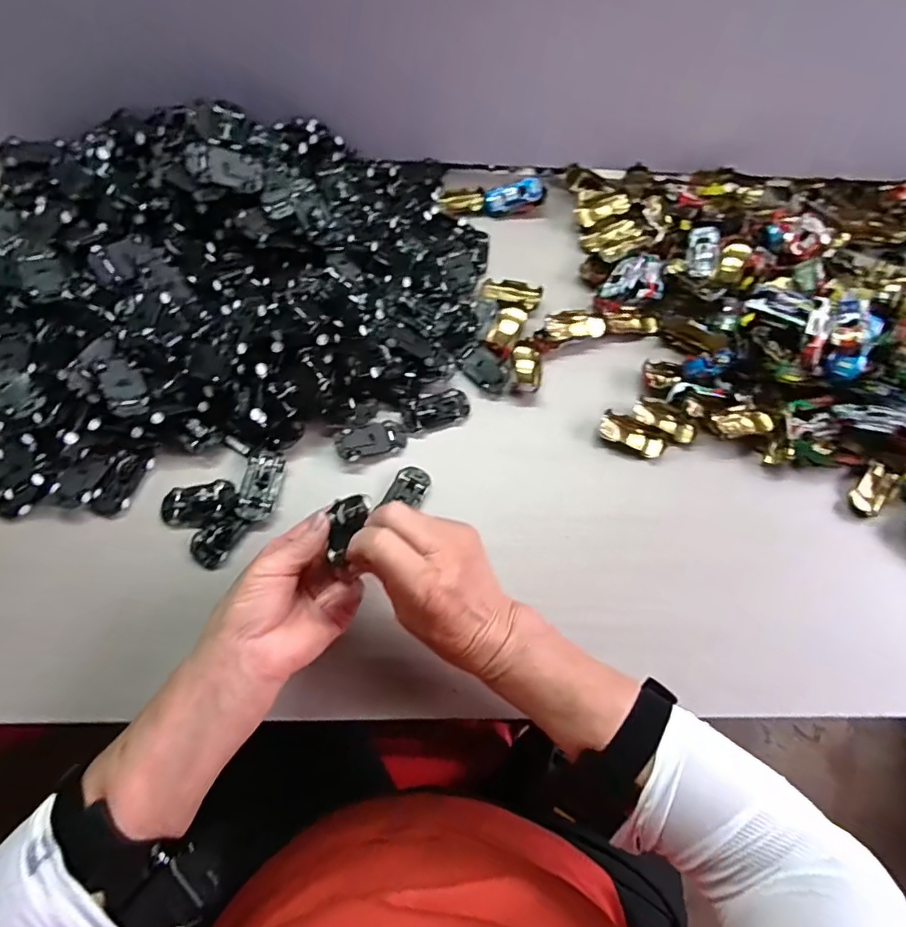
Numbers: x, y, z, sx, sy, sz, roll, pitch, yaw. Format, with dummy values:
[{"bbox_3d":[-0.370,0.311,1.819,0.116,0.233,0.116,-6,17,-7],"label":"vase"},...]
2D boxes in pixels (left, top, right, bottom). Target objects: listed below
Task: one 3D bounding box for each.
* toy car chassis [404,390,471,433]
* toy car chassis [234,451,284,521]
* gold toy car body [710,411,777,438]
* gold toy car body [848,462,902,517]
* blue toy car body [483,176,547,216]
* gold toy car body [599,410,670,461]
[{"bbox_3d":[-0.015,-0.050,0.492,0.061,0.014,0.030,-14,68,-9],"label":"toy car chassis"},{"bbox_3d":[-0.165,0.020,0.452,0.031,0.005,0.059,17,68,-18],"label":"toy car chassis"},{"bbox_3d":[0.269,-0.038,0.492,0.061,0.017,0.027,-10,67,-7],"label":"gold toy car body"},{"bbox_3d":[0.386,0.024,0.480,0.030,0.011,0.056,41,70,14],"label":"gold toy car body"},{"bbox_3d":[0.070,-0.303,0.600,0.071,0.021,0.026,-15,67,4],"label":"blue toy car body"},{"bbox_3d":[0.169,-0.028,0.490,0.063,0.015,0.032,28,68,9],"label":"gold toy car body"}]

